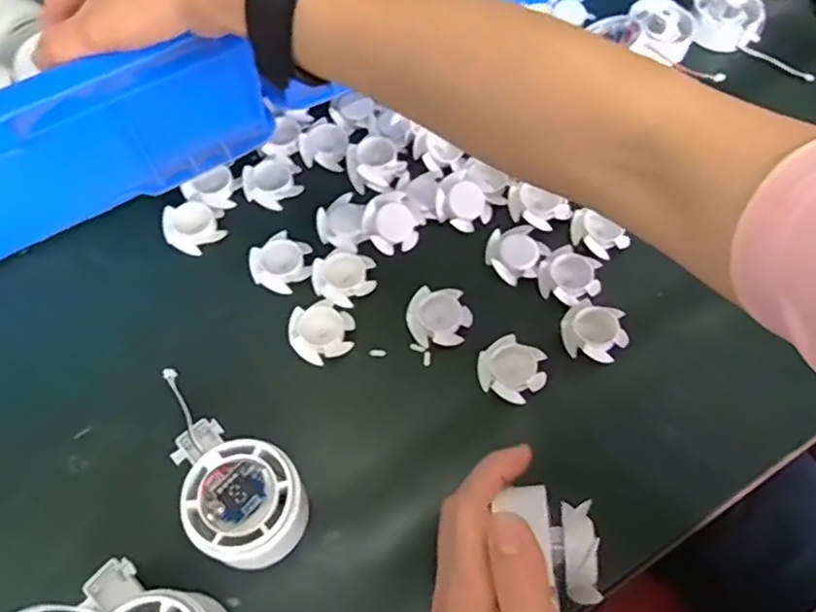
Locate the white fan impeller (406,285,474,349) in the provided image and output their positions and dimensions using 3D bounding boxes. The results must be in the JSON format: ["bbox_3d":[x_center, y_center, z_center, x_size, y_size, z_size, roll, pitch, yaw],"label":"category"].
[{"bbox_3d":[0.020,0.007,0.408,0.041,0.012,0.037,6,65,1],"label":"white fan impeller"}]

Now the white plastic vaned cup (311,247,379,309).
[{"bbox_3d":[-0.042,-0.021,0.417,0.040,0.007,0.038,1,67,-2],"label":"white plastic vaned cup"}]

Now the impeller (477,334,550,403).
[{"bbox_3d":[0.064,0.040,0.388,0.041,0.012,0.037,28,68,11],"label":"impeller"}]

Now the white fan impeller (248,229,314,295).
[{"bbox_3d":[-0.084,-0.029,0.422,0.041,0.008,0.037,-32,70,-15],"label":"white fan impeller"}]

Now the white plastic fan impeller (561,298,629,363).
[{"bbox_3d":[0.119,0.016,0.401,0.039,0.010,0.037,25,67,9],"label":"white plastic fan impeller"}]

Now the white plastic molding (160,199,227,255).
[{"bbox_3d":[-0.148,-0.056,0.433,0.038,0.010,0.037,-42,73,-18],"label":"white plastic molding"}]

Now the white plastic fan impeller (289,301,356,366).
[{"bbox_3d":[-0.054,0.016,0.400,0.040,0.007,0.037,-16,67,-9],"label":"white plastic fan impeller"}]

